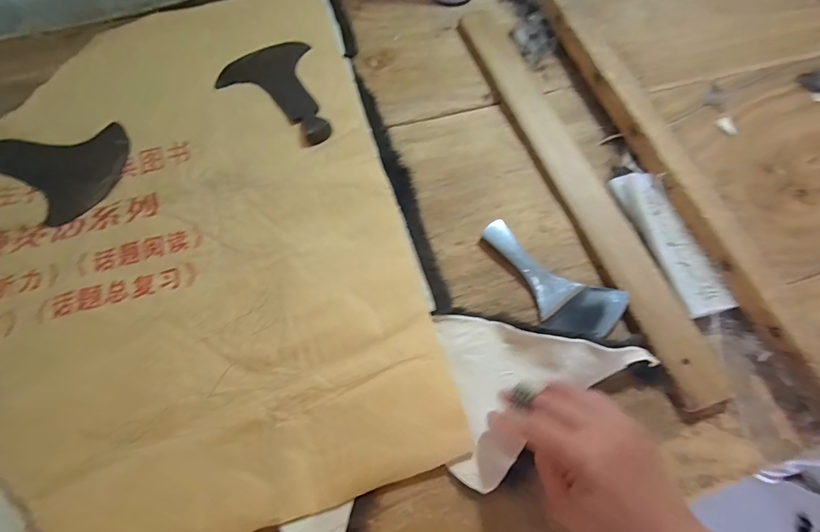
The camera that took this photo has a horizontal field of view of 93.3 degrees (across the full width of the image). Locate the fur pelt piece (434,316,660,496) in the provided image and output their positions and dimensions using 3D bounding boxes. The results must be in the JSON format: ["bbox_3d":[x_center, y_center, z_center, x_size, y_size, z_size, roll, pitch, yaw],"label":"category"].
[{"bbox_3d":[0.111,0.098,0.310,0.162,0.024,0.129,-4,66,0],"label":"fur pelt piece"}]

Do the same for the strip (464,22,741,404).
[{"bbox_3d":[0.164,-0.102,0.403,0.049,0.016,0.489,-18,71,-7],"label":"strip"}]

